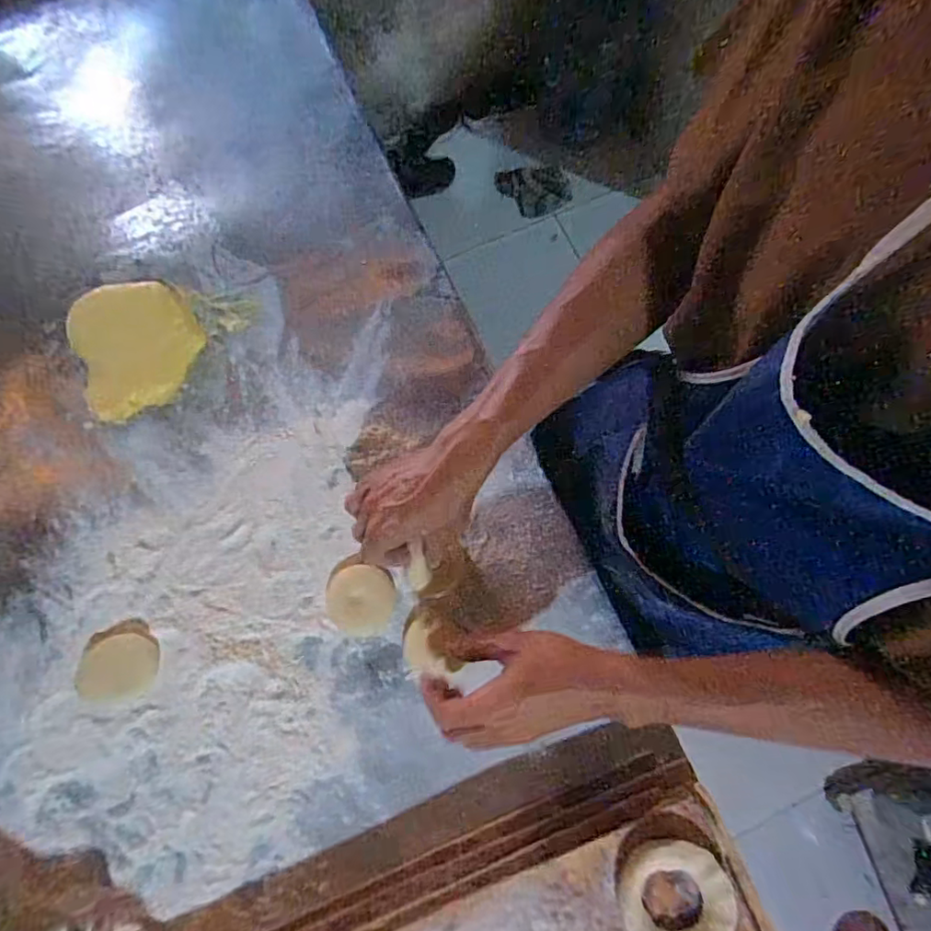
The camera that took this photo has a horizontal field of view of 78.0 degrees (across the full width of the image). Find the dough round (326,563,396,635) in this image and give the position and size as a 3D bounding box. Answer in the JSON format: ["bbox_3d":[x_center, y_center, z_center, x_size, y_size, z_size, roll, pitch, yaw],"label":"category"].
[{"bbox_3d":[-0.095,0.120,0.518,0.059,0.009,0.062,0,76,1],"label":"dough round"}]

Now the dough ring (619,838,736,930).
[{"bbox_3d":[0.146,0.304,0.402,0.072,0.014,0.076,0,76,1],"label":"dough ring"}]

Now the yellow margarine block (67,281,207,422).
[{"bbox_3d":[-0.336,-0.127,0.586,0.125,0.013,0.142,-24,77,-5],"label":"yellow margarine block"}]

